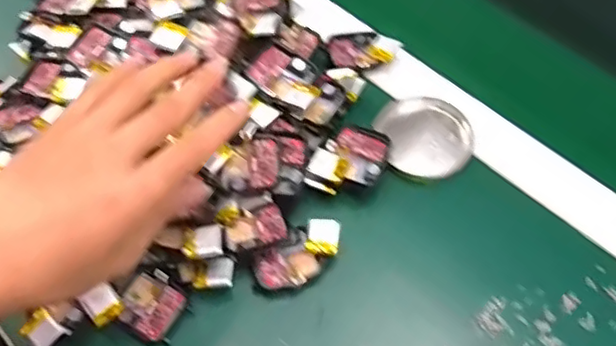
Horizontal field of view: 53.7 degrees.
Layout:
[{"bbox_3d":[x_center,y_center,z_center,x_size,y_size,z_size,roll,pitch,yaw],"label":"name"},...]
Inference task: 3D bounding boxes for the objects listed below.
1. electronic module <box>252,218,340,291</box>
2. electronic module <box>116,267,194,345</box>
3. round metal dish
[{"bbox_3d":[-0.005,0.051,0.374,0.057,0.016,0.030,-36,64,-19],"label":"electronic module"},{"bbox_3d":[-0.094,0.079,0.362,0.042,0.011,0.035,31,64,19],"label":"electronic module"},{"bbox_3d":[0.082,-0.026,0.419,0.062,0.010,0.065,-1,58,1],"label":"round metal dish"}]

